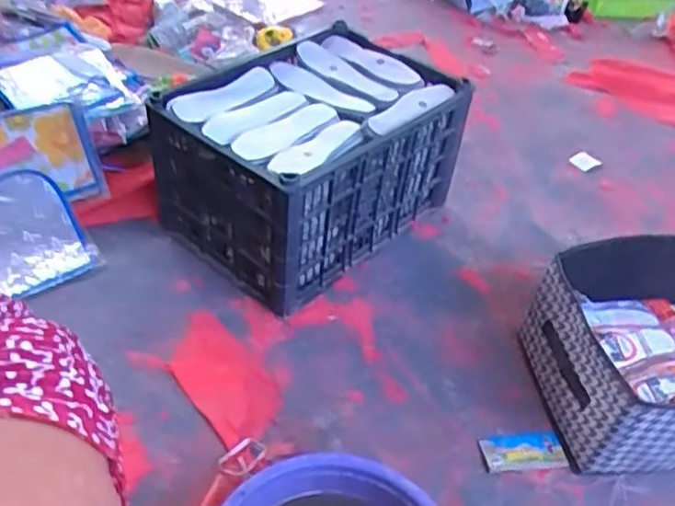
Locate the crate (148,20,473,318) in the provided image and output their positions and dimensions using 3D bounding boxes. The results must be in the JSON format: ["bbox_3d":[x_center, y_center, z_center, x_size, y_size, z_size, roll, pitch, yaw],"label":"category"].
[{"bbox_3d":[-0.047,-0.188,1.298,0.360,0.279,0.493,36,49,29],"label":"crate"}]

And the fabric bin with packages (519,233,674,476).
[{"bbox_3d":[0.561,0.150,1.052,0.473,0.182,0.336,-2,42,-9],"label":"fabric bin with packages"}]

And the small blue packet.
[{"bbox_3d":[0.274,0.292,0.989,0.124,0.004,0.061,-2,42,-9],"label":"small blue packet"}]

